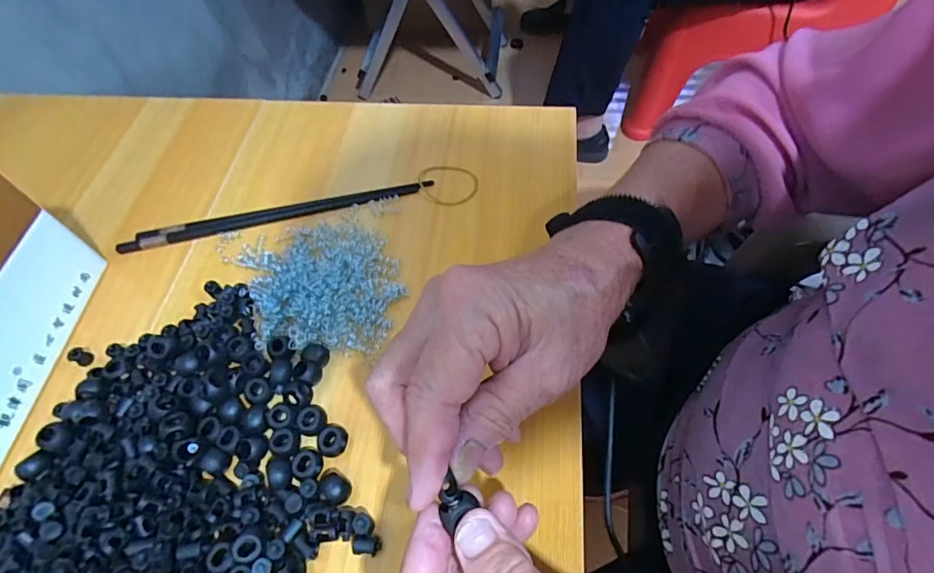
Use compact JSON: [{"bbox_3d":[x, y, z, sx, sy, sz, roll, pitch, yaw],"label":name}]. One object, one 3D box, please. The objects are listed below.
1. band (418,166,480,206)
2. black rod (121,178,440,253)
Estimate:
[{"bbox_3d":[-0.017,-0.084,0.395,0.052,0.004,0.042,12,59,11],"label":"band"},{"bbox_3d":[-0.151,-0.059,0.383,0.244,0.006,0.014,-12,58,-4],"label":"black rod"}]

